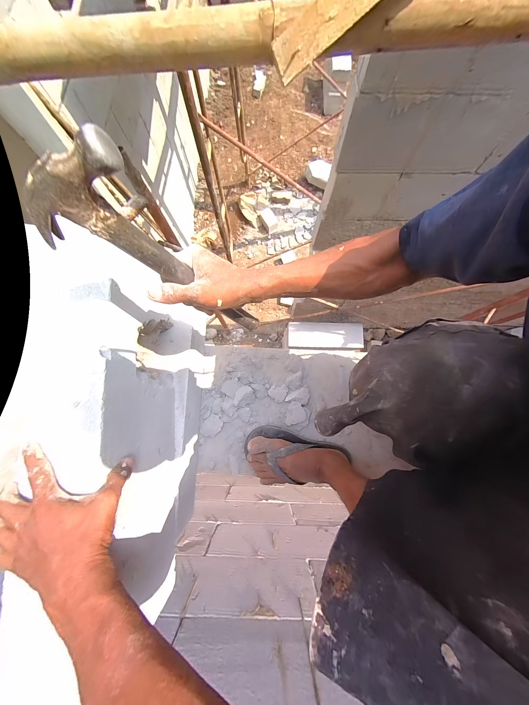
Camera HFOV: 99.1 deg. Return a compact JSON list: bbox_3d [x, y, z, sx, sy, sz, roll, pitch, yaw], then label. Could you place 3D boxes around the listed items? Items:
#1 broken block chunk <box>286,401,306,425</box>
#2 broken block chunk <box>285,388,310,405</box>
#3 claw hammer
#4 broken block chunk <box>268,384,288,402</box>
[{"bbox_3d":[0.072,0.140,0.521,0.045,0.014,0.050,-4,77,0],"label":"broken block chunk"},{"bbox_3d":[0.078,0.100,0.529,0.049,0.011,0.037,13,78,3],"label":"broken block chunk"},{"bbox_3d":[-0.089,-0.085,0.266,0.083,0.275,0.039,0,76,23],"label":"claw hammer"},{"bbox_3d":[0.035,0.093,0.536,0.039,0.009,0.043,44,81,9],"label":"broken block chunk"}]

